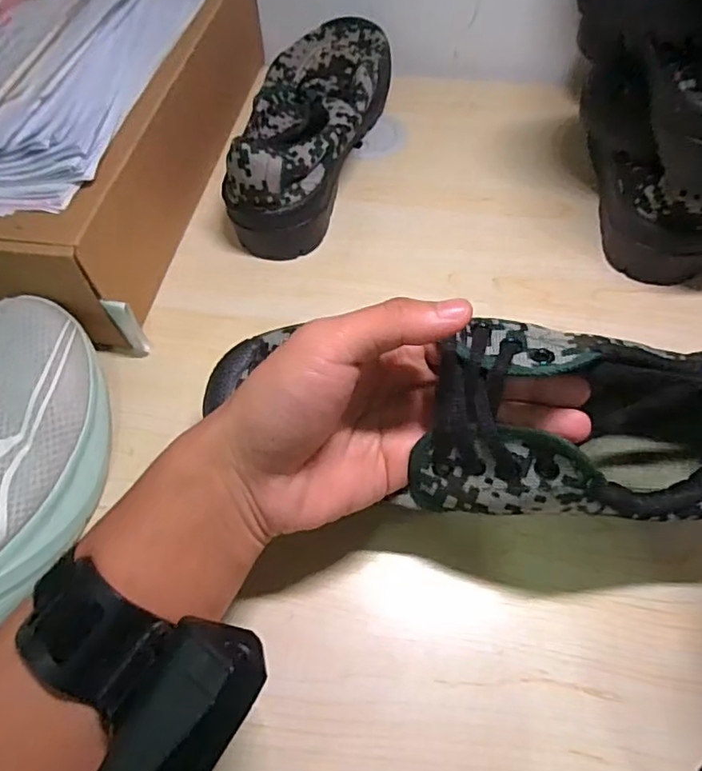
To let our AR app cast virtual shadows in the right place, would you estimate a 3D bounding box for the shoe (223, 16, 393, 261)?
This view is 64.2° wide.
[{"bbox_3d":[-0.030,-0.212,0.439,0.091,0.078,0.259,8,58,8],"label":"shoe"}]

